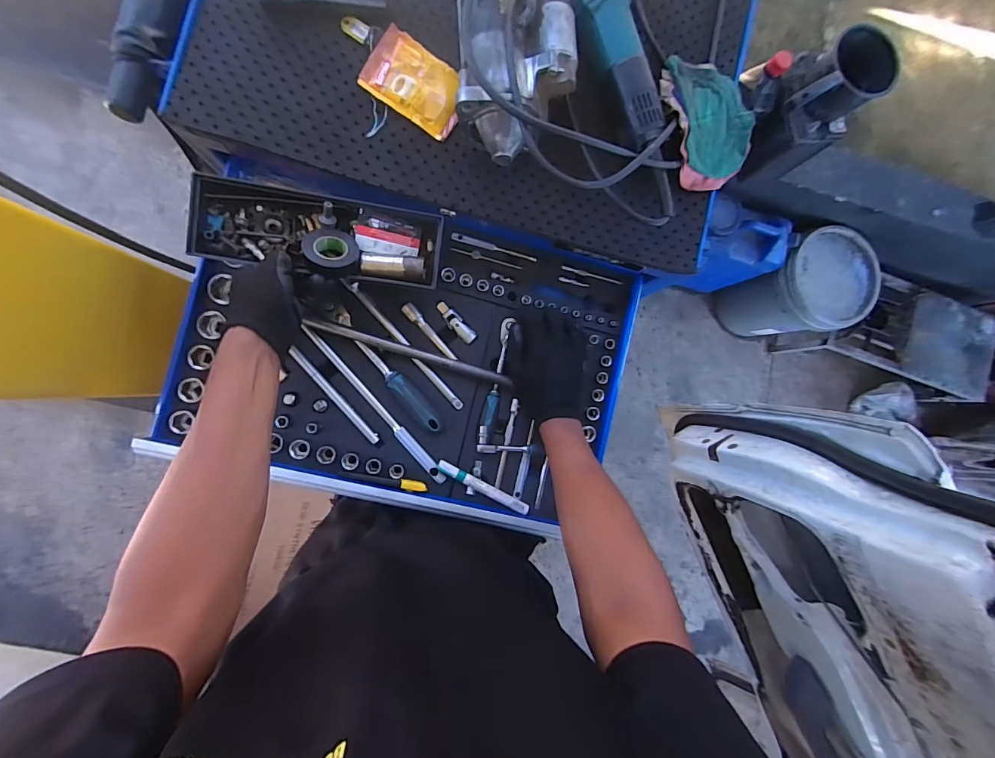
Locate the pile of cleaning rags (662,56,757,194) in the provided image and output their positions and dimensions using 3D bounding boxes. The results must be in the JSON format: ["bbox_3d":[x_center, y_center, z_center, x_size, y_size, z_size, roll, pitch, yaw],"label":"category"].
[{"bbox_3d":[0.276,-0.339,0.547,0.140,0.053,0.171,-15,91,-9],"label":"pile of cleaning rags"}]

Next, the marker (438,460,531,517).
[{"bbox_3d":[-0.019,0.152,0.596,0.139,0.016,0.015,30,85,-7],"label":"marker"}]

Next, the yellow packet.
[{"bbox_3d":[-0.097,-0.361,0.521,0.117,0.007,0.084,31,84,-7],"label":"yellow packet"}]

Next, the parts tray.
[{"bbox_3d":[-0.214,-0.177,0.523,0.281,0.044,0.097,7,88,-9],"label":"parts tray"}]

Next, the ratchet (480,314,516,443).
[{"bbox_3d":[0.001,0.000,0.612,0.021,0.017,0.180,12,87,-8],"label":"ratchet"}]

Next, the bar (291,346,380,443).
[{"bbox_3d":[-0.221,0.026,0.580,0.015,0.011,0.163,-42,95,-7],"label":"bar"}]

